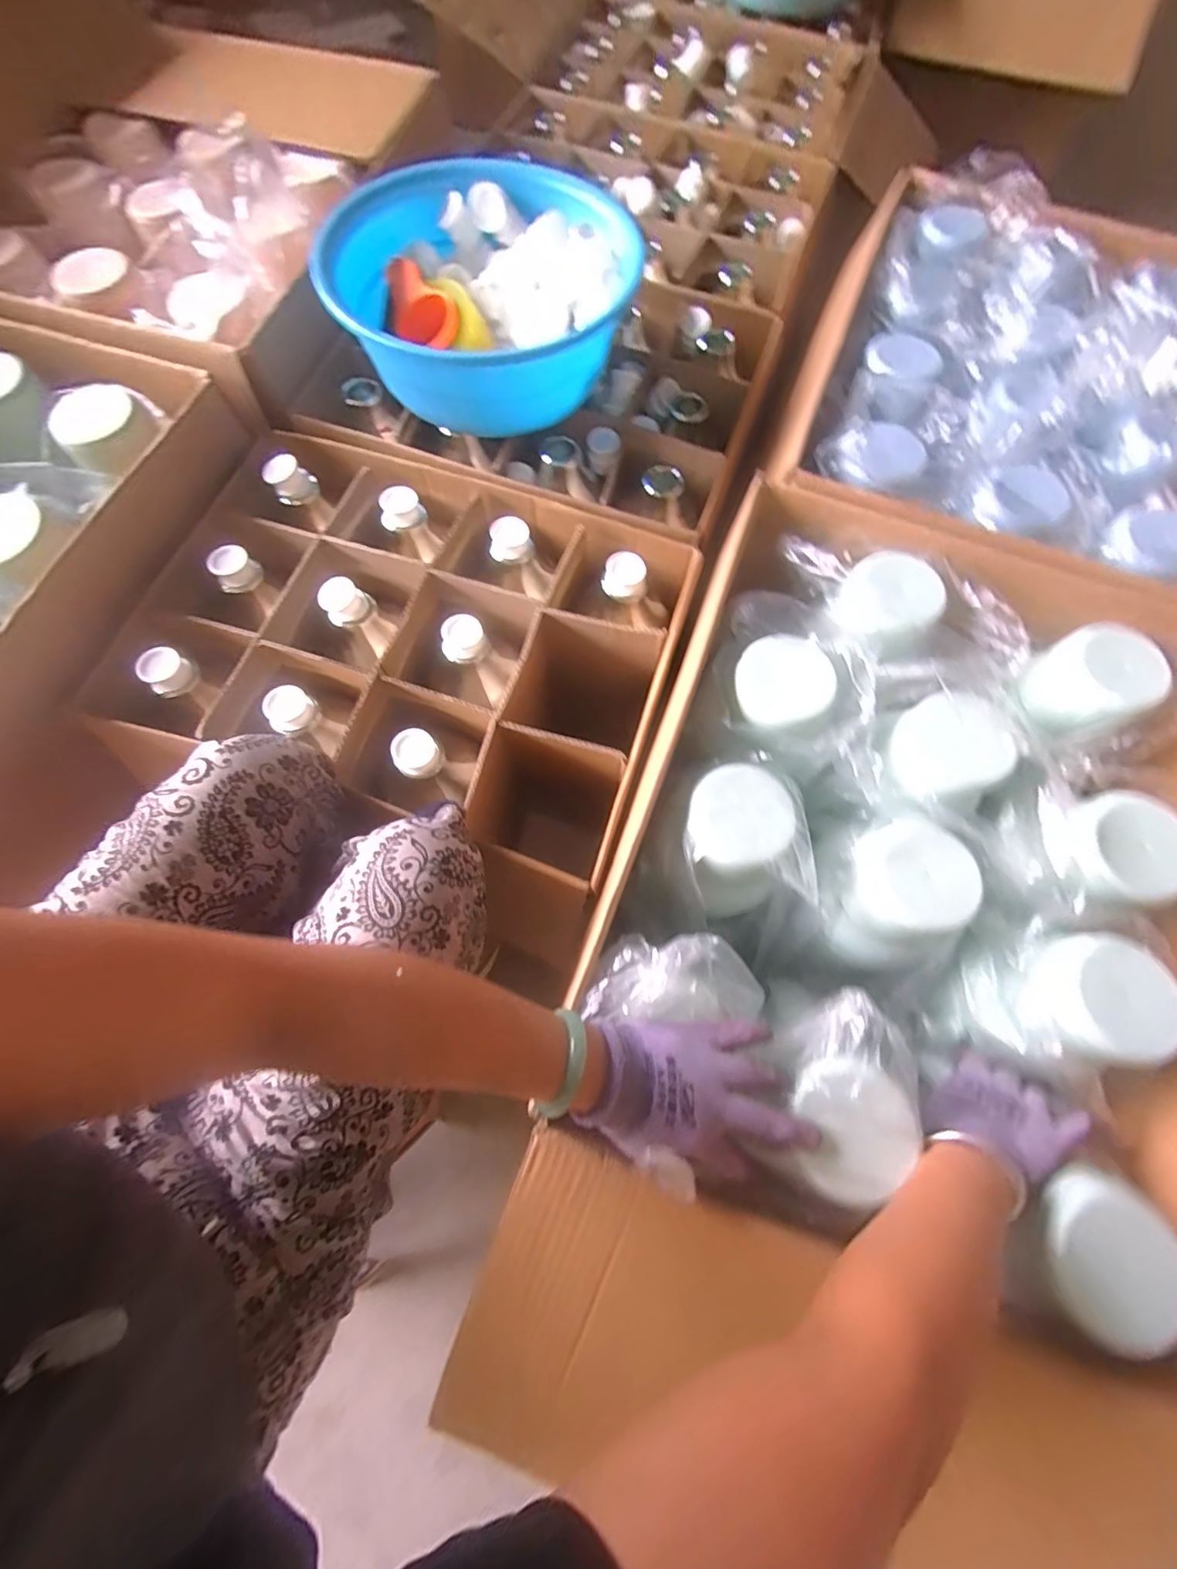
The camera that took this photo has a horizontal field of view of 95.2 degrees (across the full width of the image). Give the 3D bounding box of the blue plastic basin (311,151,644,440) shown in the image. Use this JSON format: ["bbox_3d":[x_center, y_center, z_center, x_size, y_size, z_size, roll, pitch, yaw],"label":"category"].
[{"bbox_3d":[-0.126,-0.591,0.675,0.351,0.128,0.354,1,72,-2],"label":"blue plastic basin"}]

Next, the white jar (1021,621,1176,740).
[{"bbox_3d":[0.508,-0.102,0.553,0.098,0.074,0.099,1,72,-2],"label":"white jar"}]

